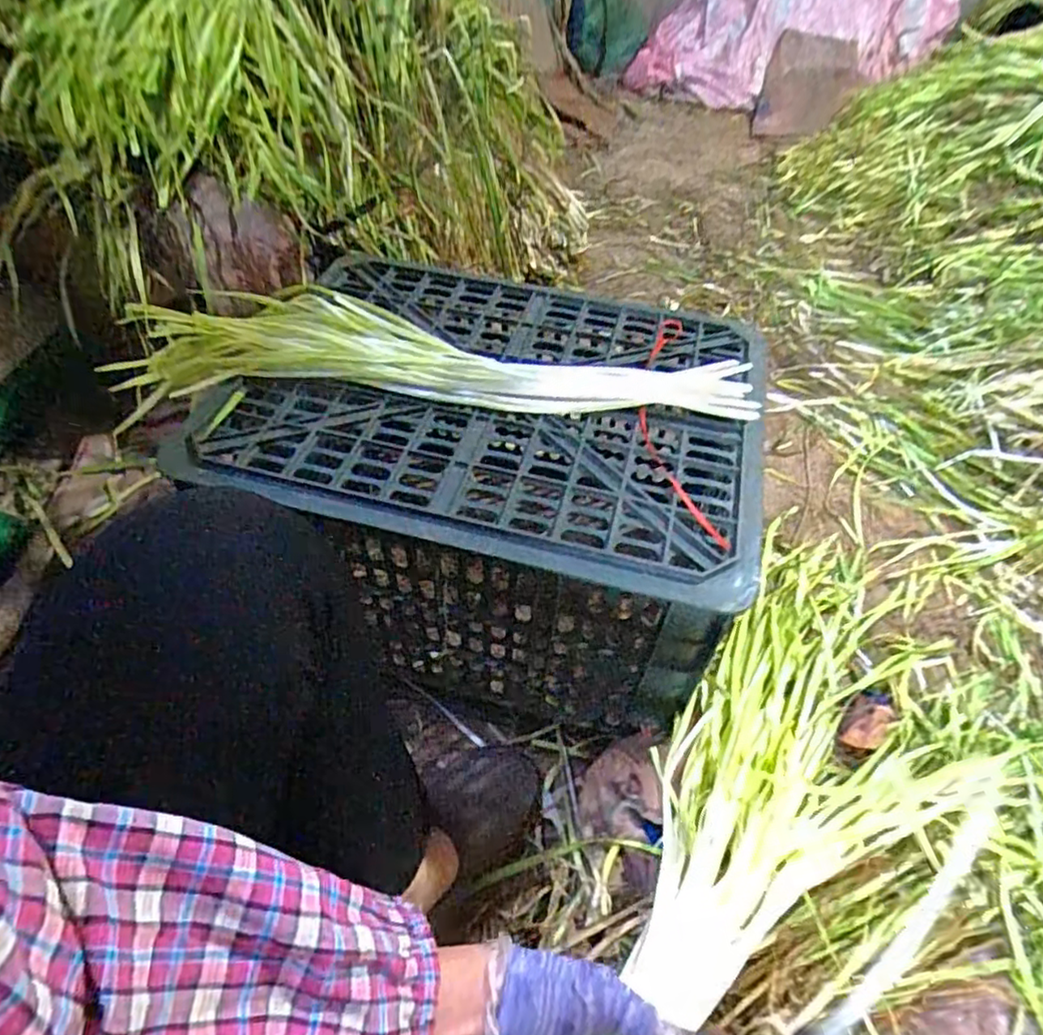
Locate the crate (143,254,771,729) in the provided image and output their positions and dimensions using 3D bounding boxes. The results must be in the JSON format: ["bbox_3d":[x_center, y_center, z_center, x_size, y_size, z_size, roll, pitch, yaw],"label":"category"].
[{"bbox_3d":[-0.025,-0.031,0.695,0.485,0.274,0.366,13,51,8],"label":"crate"}]

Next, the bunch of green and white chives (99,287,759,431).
[{"bbox_3d":[-0.105,-0.150,0.637,0.641,0.079,0.151,6,50,3],"label":"bunch of green and white chives"}]

